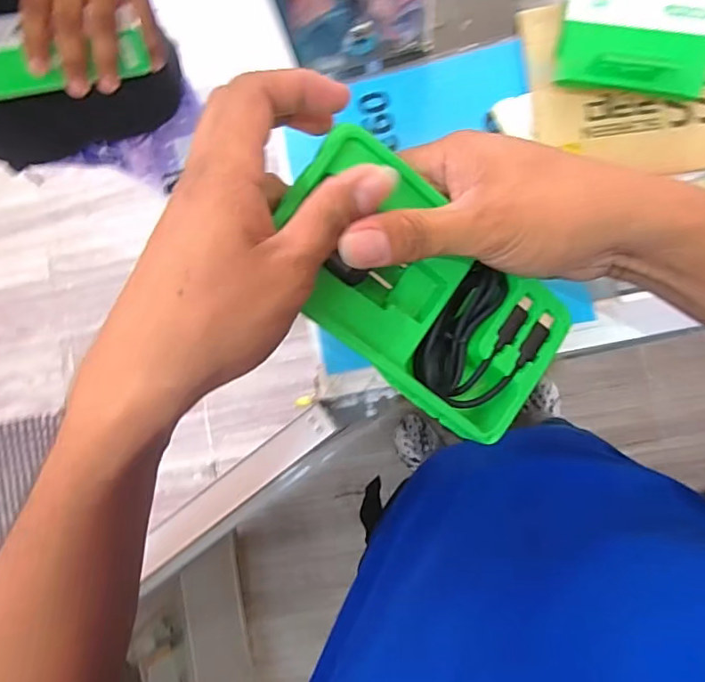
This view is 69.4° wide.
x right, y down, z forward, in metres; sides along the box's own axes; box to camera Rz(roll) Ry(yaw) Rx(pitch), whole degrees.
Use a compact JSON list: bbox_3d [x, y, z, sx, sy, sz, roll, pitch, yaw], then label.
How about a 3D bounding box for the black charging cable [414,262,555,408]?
[{"bbox_3d":[0.065,0.001,0.267,0.055,0.018,0.068,35,90,-10],"label":"black charging cable"}]

